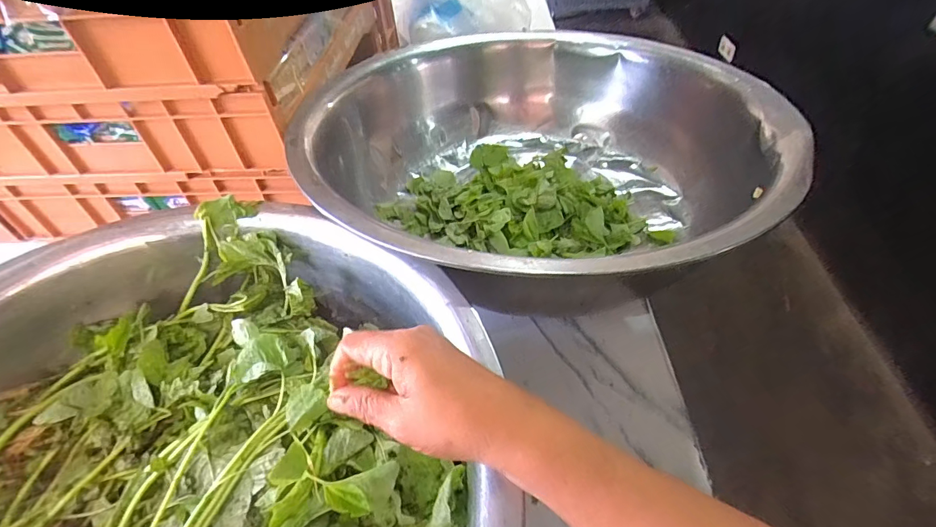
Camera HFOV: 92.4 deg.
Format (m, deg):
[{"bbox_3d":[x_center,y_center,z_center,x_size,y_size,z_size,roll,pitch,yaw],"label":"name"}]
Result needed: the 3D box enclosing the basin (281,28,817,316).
[{"bbox_3d":[0.127,-0.143,0.615,0.511,0.190,0.507,-2,47,2],"label":"basin"}]

